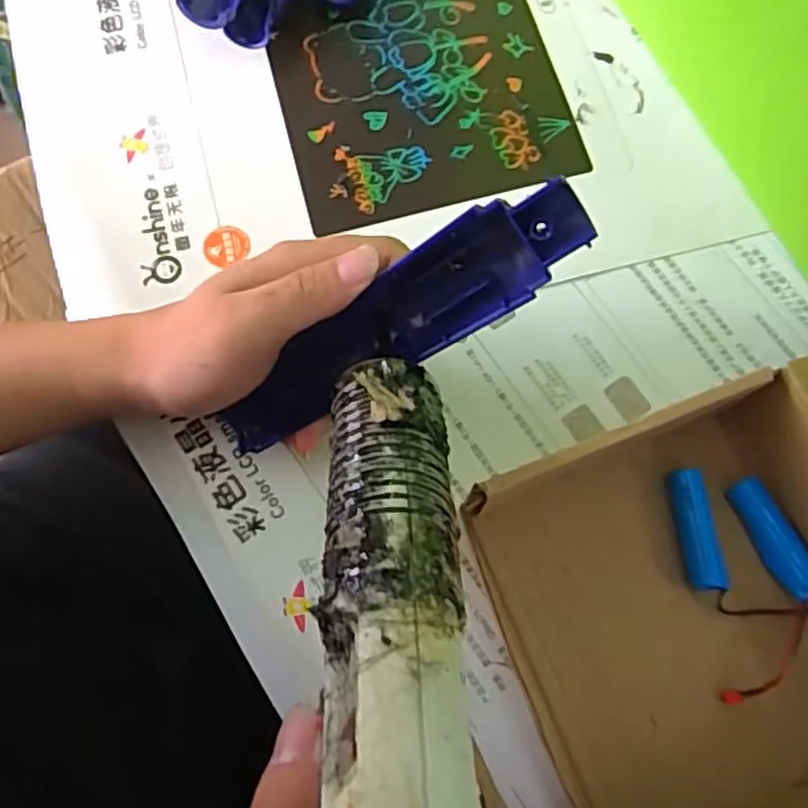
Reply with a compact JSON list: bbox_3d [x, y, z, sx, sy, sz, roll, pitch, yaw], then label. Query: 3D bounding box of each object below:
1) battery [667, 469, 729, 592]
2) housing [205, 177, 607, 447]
[{"bbox_3d":[0.127,0.055,0.313,0.014,0.013,0.051,-10,75,-3],"label":"battery"},{"bbox_3d":[-0.009,-0.028,0.276,0.167,0.026,0.033,-30,75,23],"label":"housing"}]

